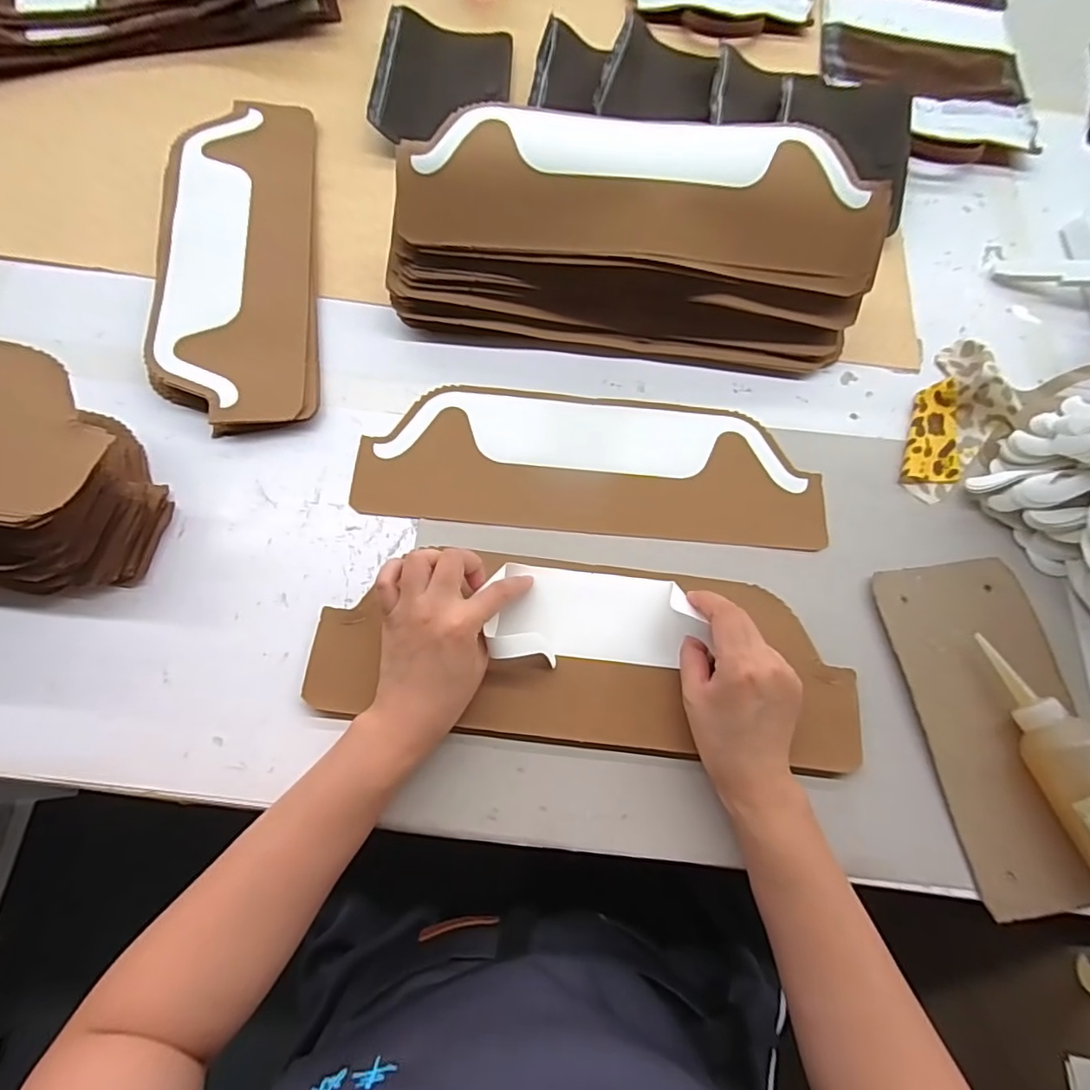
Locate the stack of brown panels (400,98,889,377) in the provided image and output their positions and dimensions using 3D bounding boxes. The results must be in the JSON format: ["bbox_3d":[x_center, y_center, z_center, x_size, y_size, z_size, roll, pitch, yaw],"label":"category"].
[{"bbox_3d":[0.078,-0.276,0.501,0.425,0.112,0.152,6,70,-1],"label":"stack of brown panels"}]

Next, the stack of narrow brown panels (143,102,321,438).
[{"bbox_3d":[-0.303,-0.292,0.548,0.147,0.025,0.400,-7,71,-5],"label":"stack of narrow brown panels"}]

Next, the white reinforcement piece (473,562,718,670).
[{"bbox_3d":[0.038,0.053,0.426,0.150,0.030,0.073,3,71,-2],"label":"white reinforcement piece"}]

